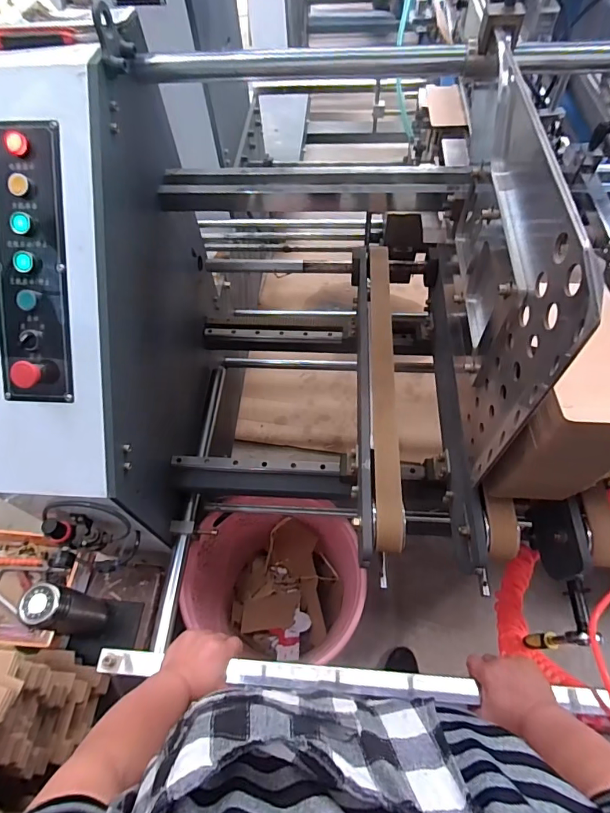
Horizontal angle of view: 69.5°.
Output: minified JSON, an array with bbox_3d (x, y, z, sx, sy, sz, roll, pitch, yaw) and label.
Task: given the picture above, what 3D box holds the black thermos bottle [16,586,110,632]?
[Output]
[{"bbox_3d":[-0.450,0.391,0.838,0.078,0.191,0.074,-2,59,3],"label":"black thermos bottle"}]

